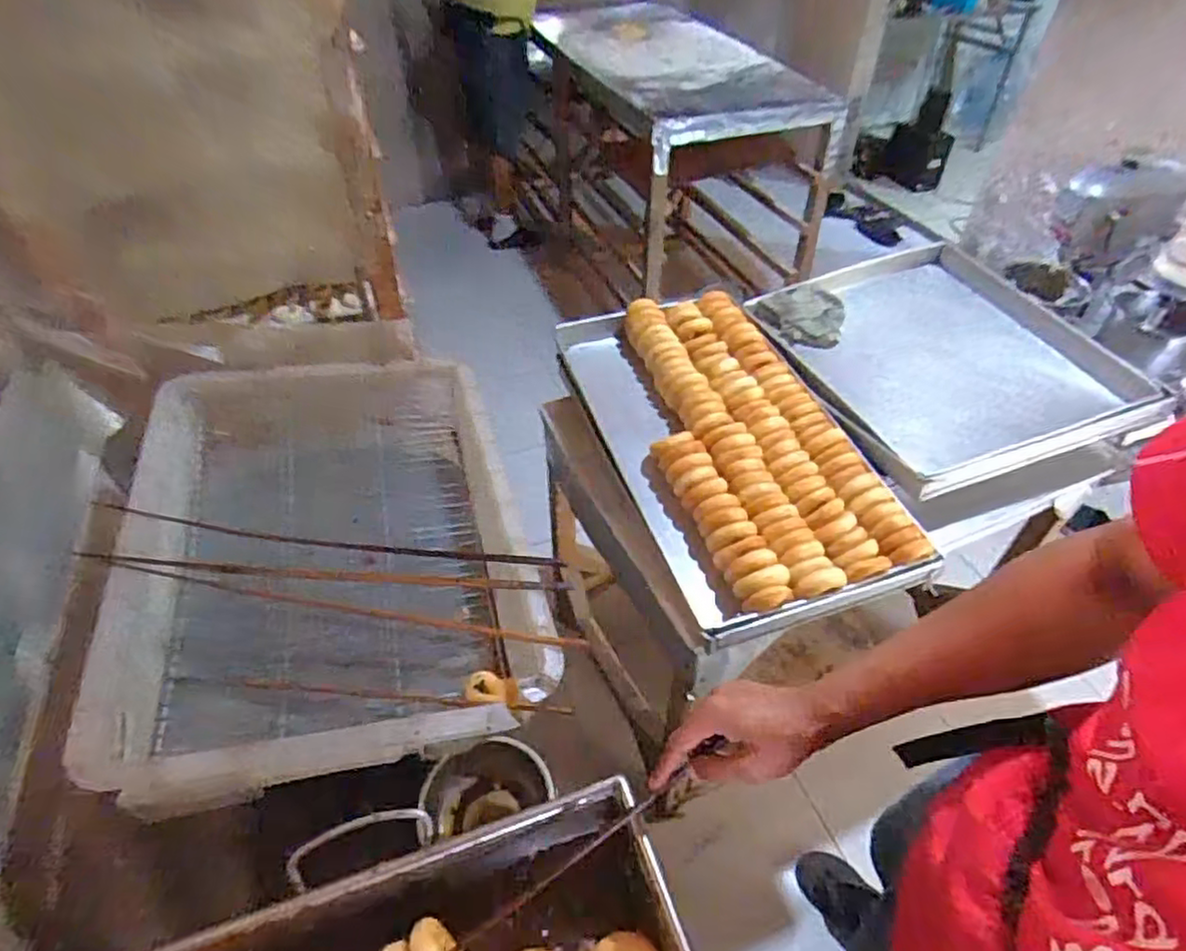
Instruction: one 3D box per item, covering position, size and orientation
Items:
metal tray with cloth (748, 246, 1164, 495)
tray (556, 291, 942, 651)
[{"bbox_3d":[0.654,-0.231,1.208,0.560,0.069,0.546,-15,47,-15],"label":"metal tray with cloth"},{"bbox_3d":[0.203,-0.064,1.085,0.363,0.113,0.662,-12,47,-12],"label":"tray"}]

